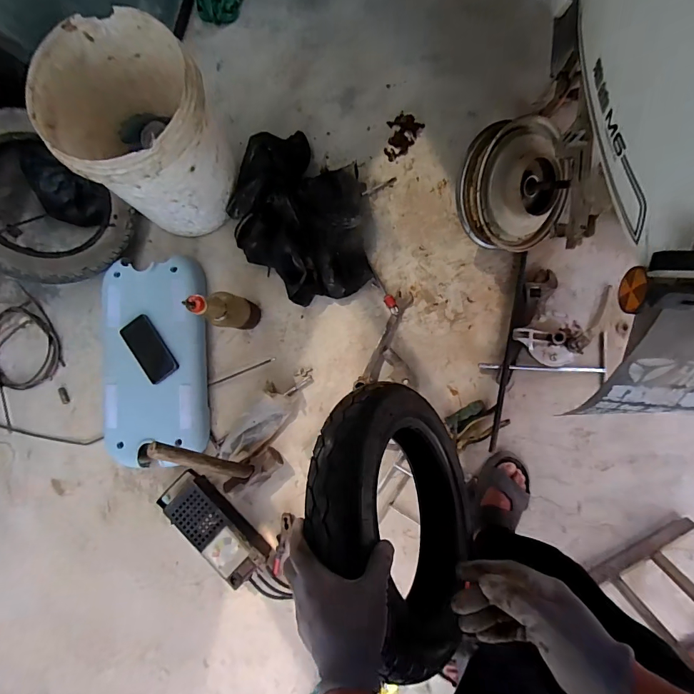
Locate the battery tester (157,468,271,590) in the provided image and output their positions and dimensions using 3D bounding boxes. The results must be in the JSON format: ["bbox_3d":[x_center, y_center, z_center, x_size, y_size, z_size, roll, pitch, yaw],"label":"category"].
[{"bbox_3d":[-0.309,0.414,0.942,0.275,0.064,0.117,43,91,8],"label":"battery tester"}]

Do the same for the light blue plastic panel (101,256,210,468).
[{"bbox_3d":[-0.470,0.040,0.986,0.259,0.066,0.502,-7,85,6],"label":"light blue plastic panel"}]

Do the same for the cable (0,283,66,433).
[{"bbox_3d":[-0.841,0.025,1.045,0.200,0.021,0.300,-28,83,4],"label":"cable"}]

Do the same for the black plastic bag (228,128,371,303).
[{"bbox_3d":[-0.116,-0.311,0.962,0.324,0.107,0.405,-13,84,6],"label":"black plastic bag"}]

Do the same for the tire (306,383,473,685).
[{"bbox_3d":[0.074,0.226,0.575,0.078,0.332,0.332,-12,109,33],"label":"tire"}]

